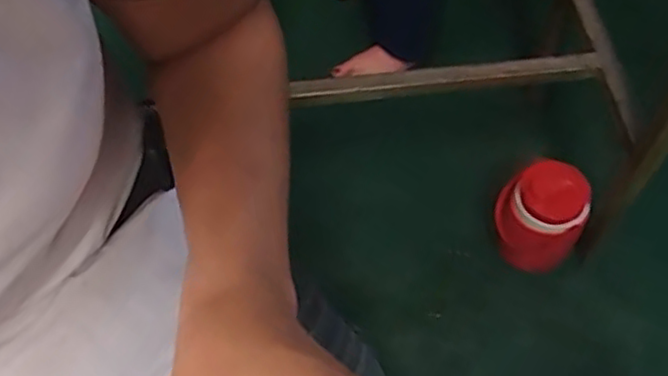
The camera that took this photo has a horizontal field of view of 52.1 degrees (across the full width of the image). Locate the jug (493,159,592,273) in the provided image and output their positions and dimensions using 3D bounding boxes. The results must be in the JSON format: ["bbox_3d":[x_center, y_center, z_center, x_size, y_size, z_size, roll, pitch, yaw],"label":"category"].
[{"bbox_3d":[0.346,0.047,1.153,0.137,0.160,0.133,-2,58,2],"label":"jug"}]

